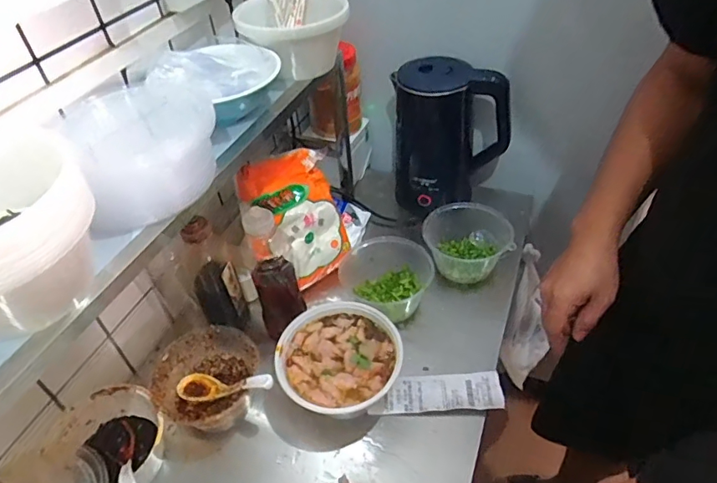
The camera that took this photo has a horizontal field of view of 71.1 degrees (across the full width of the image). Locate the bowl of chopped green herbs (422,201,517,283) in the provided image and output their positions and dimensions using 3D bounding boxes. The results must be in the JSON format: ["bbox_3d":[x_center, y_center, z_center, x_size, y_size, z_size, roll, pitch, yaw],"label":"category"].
[{"bbox_3d":[0.192,0.010,0.886,0.142,0.086,0.145,-3,43,3],"label":"bowl of chopped green herbs"}]

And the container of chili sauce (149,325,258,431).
[{"bbox_3d":[-0.209,0.196,0.710,0.143,0.075,0.133,-12,43,-7],"label":"container of chili sauce"}]

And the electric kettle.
[{"bbox_3d":[0.167,-0.175,0.941,0.190,0.293,0.141,-21,45,-16],"label":"electric kettle"}]

